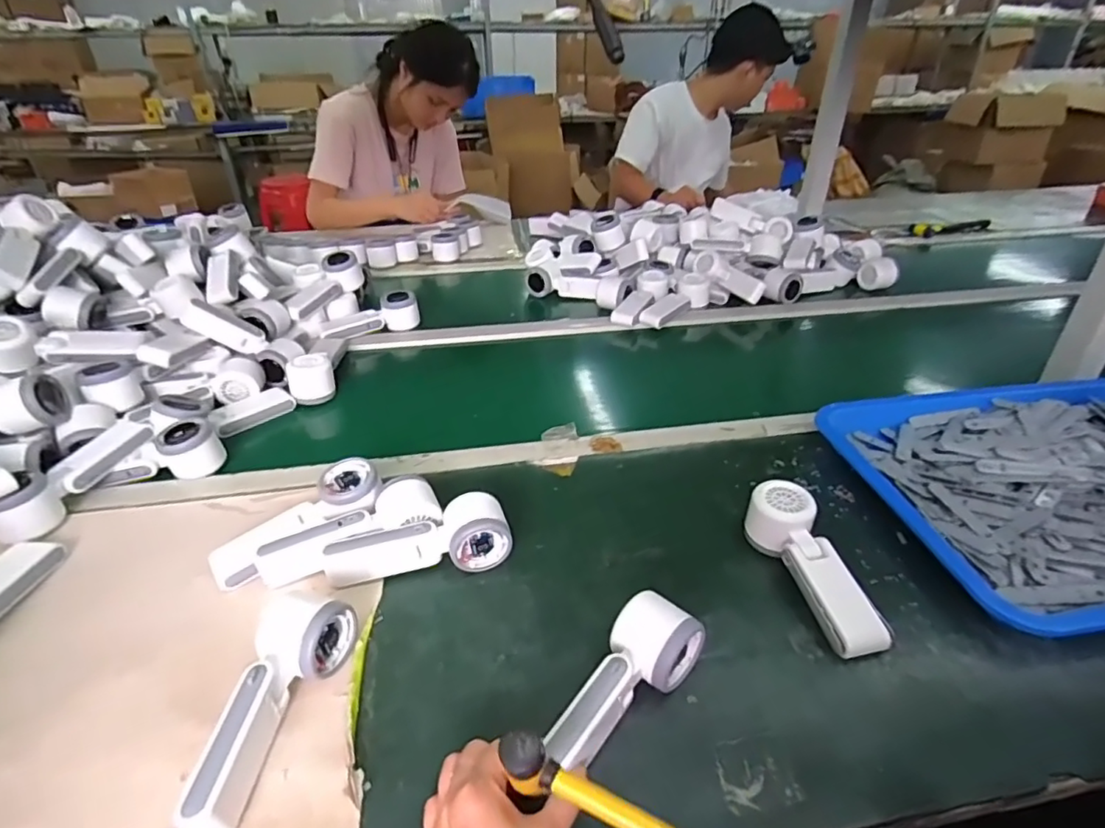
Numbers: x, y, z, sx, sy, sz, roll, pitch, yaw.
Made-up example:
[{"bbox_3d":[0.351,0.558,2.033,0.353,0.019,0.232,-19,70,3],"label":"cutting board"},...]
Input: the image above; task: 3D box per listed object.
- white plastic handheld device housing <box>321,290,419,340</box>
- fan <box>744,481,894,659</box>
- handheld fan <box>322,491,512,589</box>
[{"bbox_3d":[-0.303,-0.162,0.964,0.162,0.054,0.067,-17,36,-21],"label":"white plastic handheld device housing"},{"bbox_3d":[0.230,0.130,0.512,0.056,0.055,0.164,-10,34,-12],"label":"fan"},{"bbox_3d":[-0.125,0.119,0.548,0.168,0.051,0.057,-6,34,-6],"label":"handheld fan"}]

